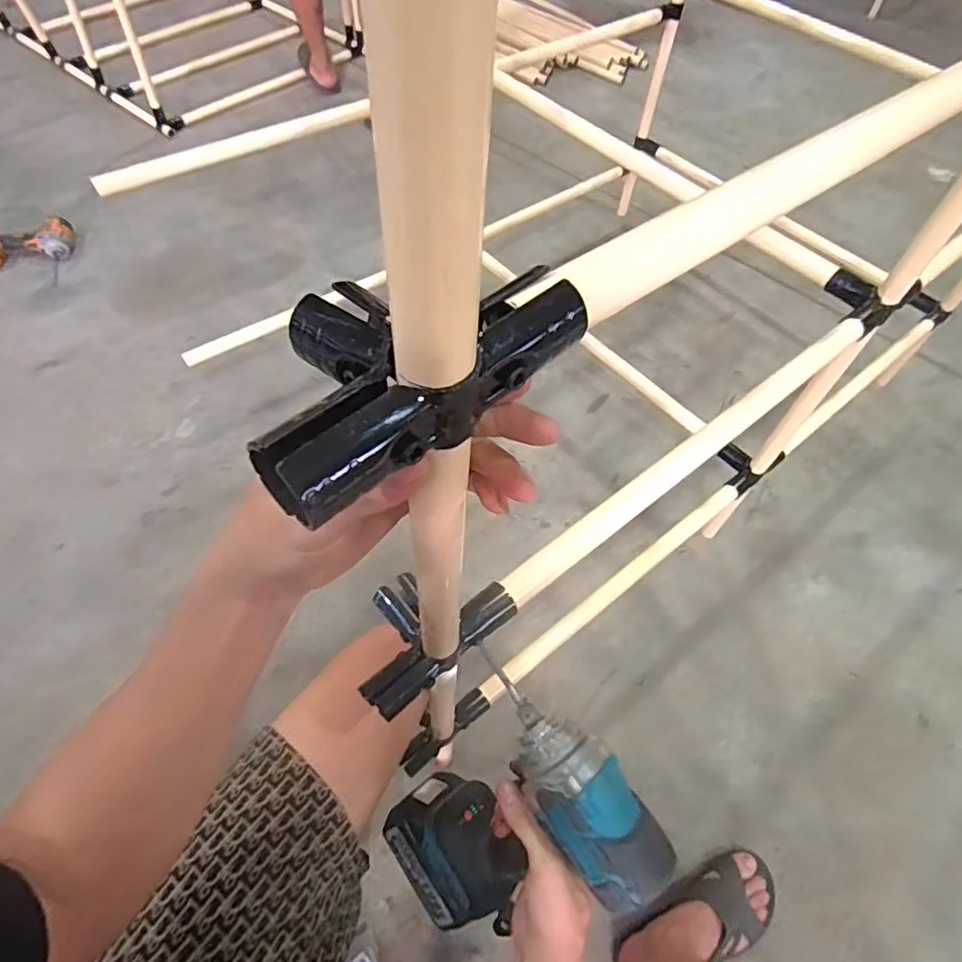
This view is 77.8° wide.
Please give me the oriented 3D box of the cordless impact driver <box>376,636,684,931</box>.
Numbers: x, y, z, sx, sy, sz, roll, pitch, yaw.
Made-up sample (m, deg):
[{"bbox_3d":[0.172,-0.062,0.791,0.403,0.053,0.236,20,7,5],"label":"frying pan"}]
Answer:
[{"bbox_3d":[0.014,0.268,0.494,0.074,0.246,0.166,6,53,-39],"label":"cordless impact driver"}]

